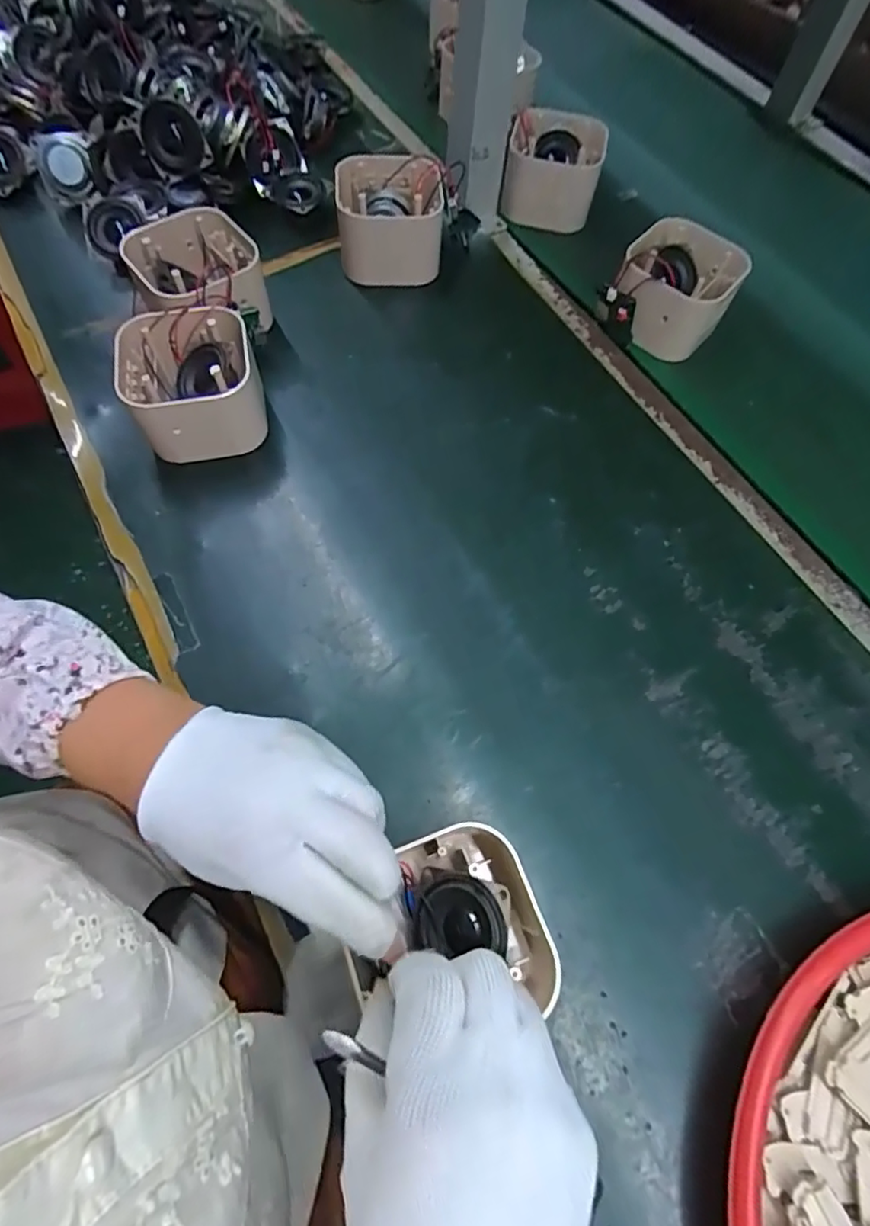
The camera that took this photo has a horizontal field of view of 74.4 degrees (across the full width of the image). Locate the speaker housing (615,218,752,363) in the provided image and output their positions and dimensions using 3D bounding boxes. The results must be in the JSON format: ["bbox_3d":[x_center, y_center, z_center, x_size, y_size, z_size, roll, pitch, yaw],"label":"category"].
[{"bbox_3d":[0.202,-0.270,0.490,0.090,0.066,0.092,30,68,10],"label":"speaker housing"}]

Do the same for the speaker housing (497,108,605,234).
[{"bbox_3d":[0.113,-0.427,0.554,0.088,0.057,0.087,8,66,1],"label":"speaker housing"}]

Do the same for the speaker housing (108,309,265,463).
[{"bbox_3d":[-0.176,-0.165,0.419,0.091,0.063,0.087,-15,67,-9],"label":"speaker housing"}]

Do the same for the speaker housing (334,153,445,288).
[{"bbox_3d":[-0.040,-0.339,0.501,0.088,0.068,0.081,-4,66,-5],"label":"speaker housing"}]

